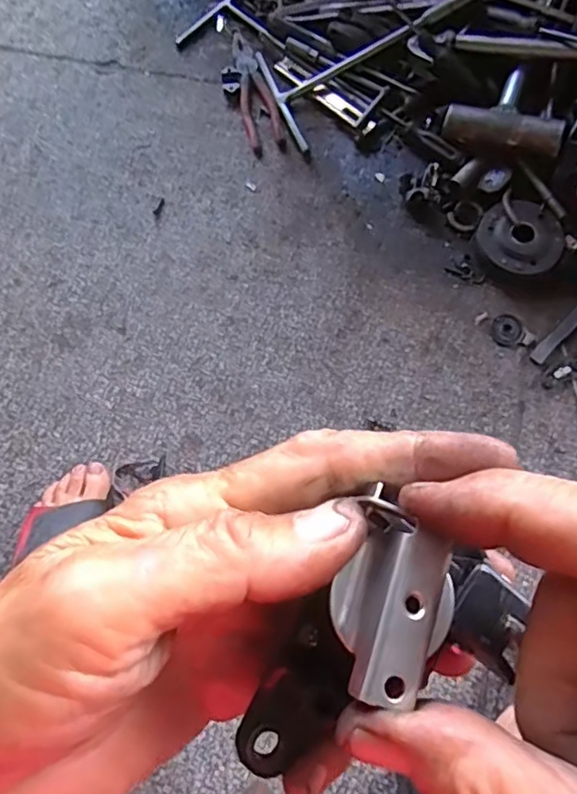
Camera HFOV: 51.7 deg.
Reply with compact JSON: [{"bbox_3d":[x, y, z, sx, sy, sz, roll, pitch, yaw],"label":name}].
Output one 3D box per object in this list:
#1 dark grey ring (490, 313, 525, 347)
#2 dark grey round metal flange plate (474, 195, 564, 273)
[{"bbox_3d":[0.267,-0.081,0.726,0.037,0.004,0.042,19,74,7],"label":"dark grey ring"},{"bbox_3d":[0.288,-0.196,0.740,0.102,0.024,0.096,0,73,1],"label":"dark grey round metal flange plate"}]

